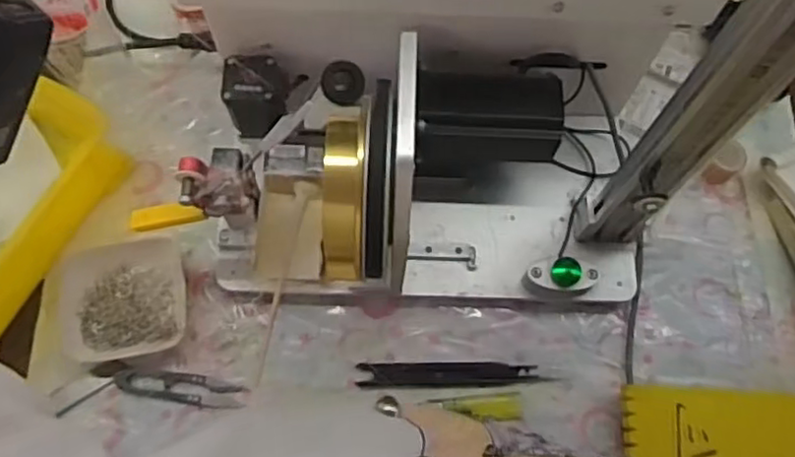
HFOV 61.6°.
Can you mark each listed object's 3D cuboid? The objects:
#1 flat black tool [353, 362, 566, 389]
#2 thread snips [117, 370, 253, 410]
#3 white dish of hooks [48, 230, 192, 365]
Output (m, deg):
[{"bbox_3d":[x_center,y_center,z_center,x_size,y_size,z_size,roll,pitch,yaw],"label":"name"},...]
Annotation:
[{"bbox_3d":[0.047,0.118,0.546,0.152,0.009,0.020,-1,69,-2],"label":"flat black tool"},{"bbox_3d":[-0.175,0.129,0.539,0.102,0.011,0.023,10,69,2],"label":"thread snips"},{"bbox_3d":[-0.231,0.059,0.557,0.104,0.018,0.102,-13,69,-7],"label":"white dish of hooks"}]

